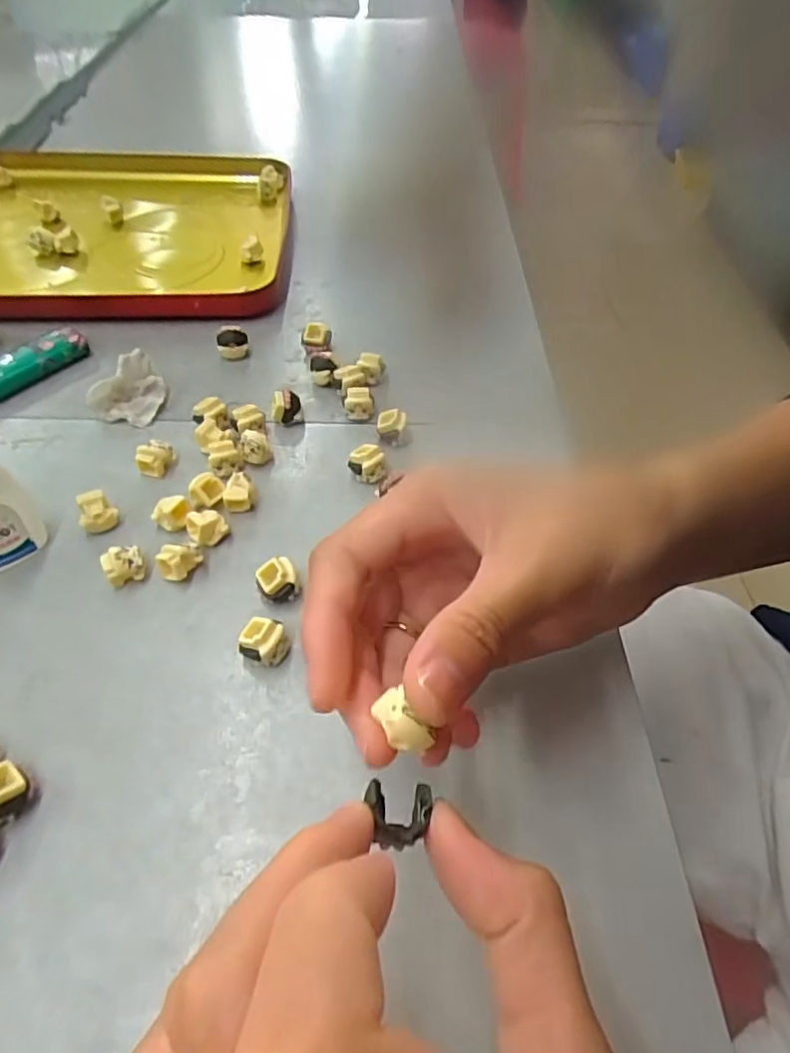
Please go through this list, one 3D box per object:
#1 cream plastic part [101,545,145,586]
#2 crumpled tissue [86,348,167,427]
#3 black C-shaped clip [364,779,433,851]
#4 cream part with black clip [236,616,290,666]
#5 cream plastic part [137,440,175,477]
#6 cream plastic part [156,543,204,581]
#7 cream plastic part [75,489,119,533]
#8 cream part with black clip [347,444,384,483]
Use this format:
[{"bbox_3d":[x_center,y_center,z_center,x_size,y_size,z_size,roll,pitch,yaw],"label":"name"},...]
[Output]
[{"bbox_3d":[-0.106,0.015,0.241,0.015,0.012,0.013,-24,55,-20],"label":"cream plastic part"},{"bbox_3d":[-0.129,-0.068,0.302,0.027,0.022,0.032,18,53,13],"label":"crumpled tissue"},{"bbox_3d":[0.001,0.063,0.134,0.014,0.004,0.013,0,51,-3],"label":"black C-shaped clip"},{"bbox_3d":[-0.047,0.042,0.221,0.016,0.015,0.014,19,53,13],"label":"cream part with black clip"},{"bbox_3d":[-0.109,-0.031,0.278,0.011,0.014,0.016,18,52,12],"label":"cream plastic part"},{"bbox_3d":[-0.085,0.014,0.242,0.017,0.013,0.011,-18,54,-16],"label":"cream plastic part"},{"bbox_3d":[-0.124,-0.006,0.255,0.014,0.015,0.012,-34,59,-26],"label":"cream plastic part"},{"bbox_3d":[-0.013,-0.028,0.278,0.016,0.016,0.013,-4,51,-5],"label":"cream part with black clip"}]

